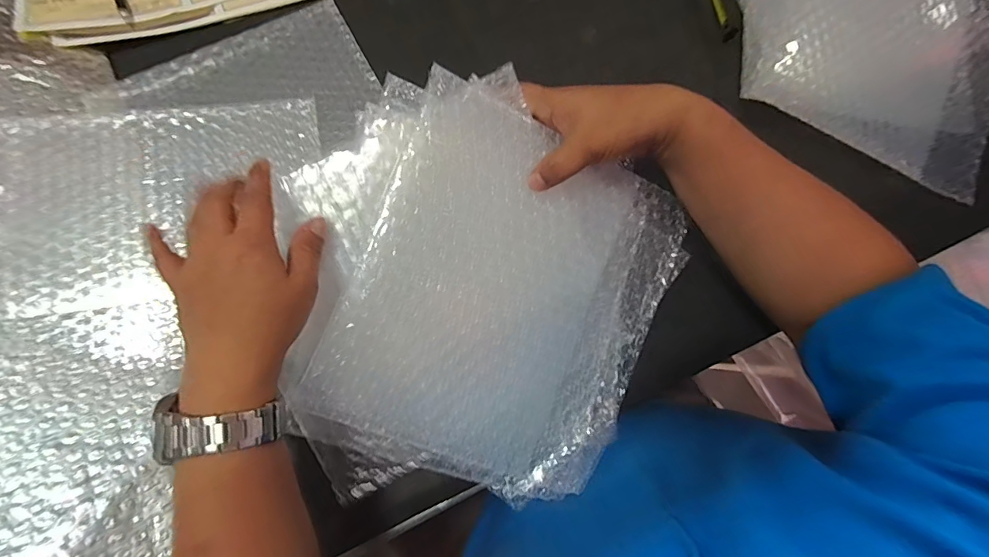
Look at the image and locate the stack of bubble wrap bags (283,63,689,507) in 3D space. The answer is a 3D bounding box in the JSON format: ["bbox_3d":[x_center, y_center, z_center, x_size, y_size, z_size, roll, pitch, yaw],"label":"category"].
[{"bbox_3d":[0.005,0.017,0.340,0.251,0.029,0.270,23,88,-16],"label":"stack of bubble wrap bags"}]

